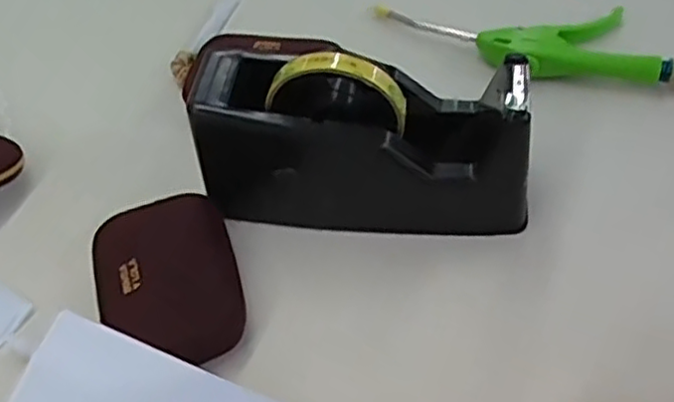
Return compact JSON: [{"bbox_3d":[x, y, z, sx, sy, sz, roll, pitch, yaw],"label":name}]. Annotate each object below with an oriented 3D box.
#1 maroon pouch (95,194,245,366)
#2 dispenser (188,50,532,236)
[{"bbox_3d":[-0.100,0.048,0.414,0.082,0.024,0.115,-16,51,-6],"label":"maroon pouch"},{"bbox_3d":[0.015,-0.042,0.427,0.199,0.103,0.072,1,52,7],"label":"dispenser"}]

